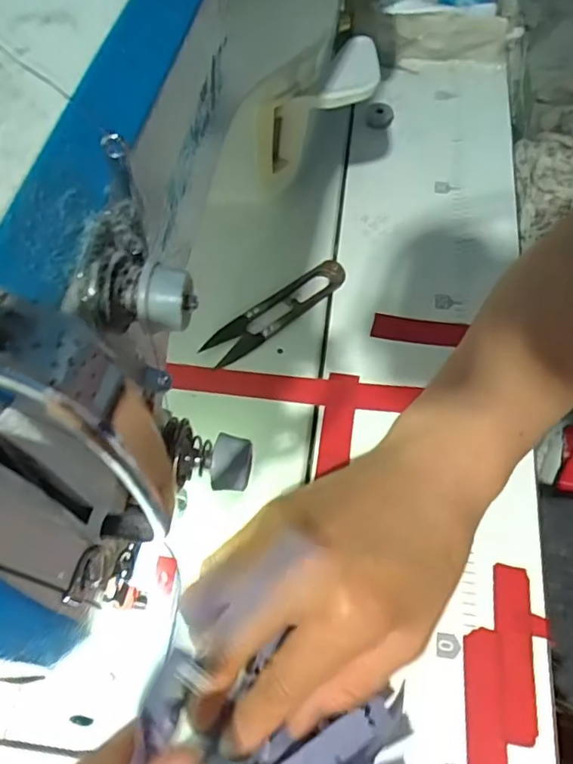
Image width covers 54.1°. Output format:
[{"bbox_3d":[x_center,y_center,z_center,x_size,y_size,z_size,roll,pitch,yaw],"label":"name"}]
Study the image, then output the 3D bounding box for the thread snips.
[{"bbox_3d":[-0.005,-0.044,0.343,0.100,0.008,0.022,-36,67,-16],"label":"thread snips"}]

